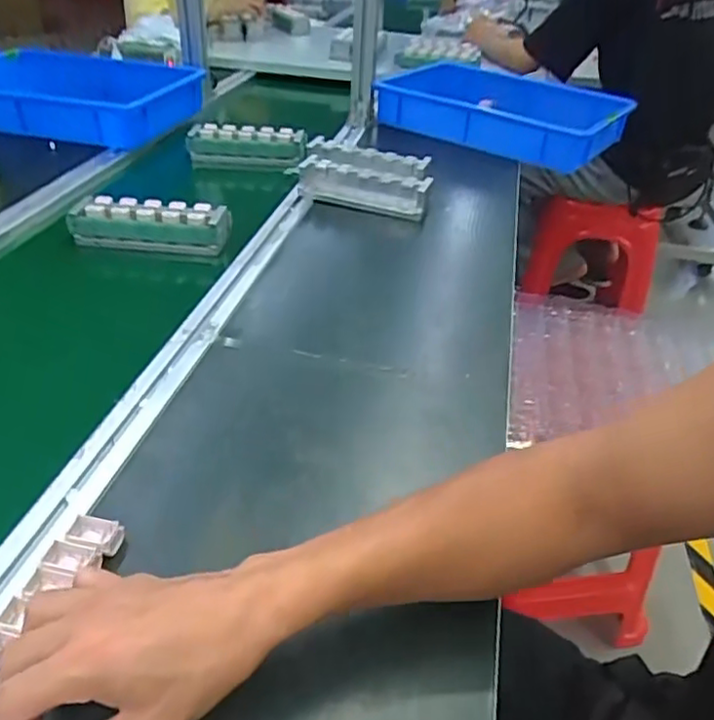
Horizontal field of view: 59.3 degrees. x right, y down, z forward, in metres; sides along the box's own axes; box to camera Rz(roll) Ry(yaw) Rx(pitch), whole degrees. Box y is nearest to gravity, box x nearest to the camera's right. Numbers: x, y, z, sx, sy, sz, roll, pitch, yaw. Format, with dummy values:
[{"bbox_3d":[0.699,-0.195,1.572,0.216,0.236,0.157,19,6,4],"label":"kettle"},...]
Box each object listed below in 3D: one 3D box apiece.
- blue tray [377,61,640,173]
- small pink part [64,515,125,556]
[{"bbox_3d":[0.290,-0.499,1.240,0.436,0.083,0.395,24,40,22],"label":"blue tray"},{"bbox_3d":[-0.179,0.121,0.431,0.035,0.015,0.024,11,37,7],"label":"small pink part"}]

